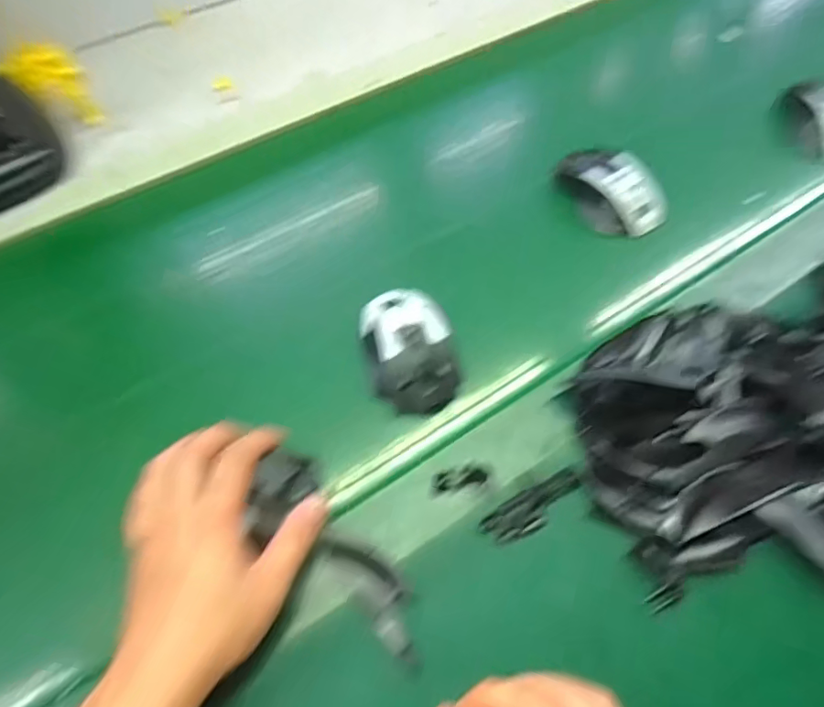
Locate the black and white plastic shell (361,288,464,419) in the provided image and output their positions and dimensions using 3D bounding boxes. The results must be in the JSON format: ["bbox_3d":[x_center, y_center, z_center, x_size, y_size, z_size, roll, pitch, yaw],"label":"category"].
[{"bbox_3d":[-0.002,-0.007,0.437,0.075,0.038,0.110,-15,61,-7],"label":"black and white plastic shell"}]

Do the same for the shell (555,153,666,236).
[{"bbox_3d":[0.196,-0.161,0.520,0.064,0.036,0.107,-40,67,-19],"label":"shell"}]

